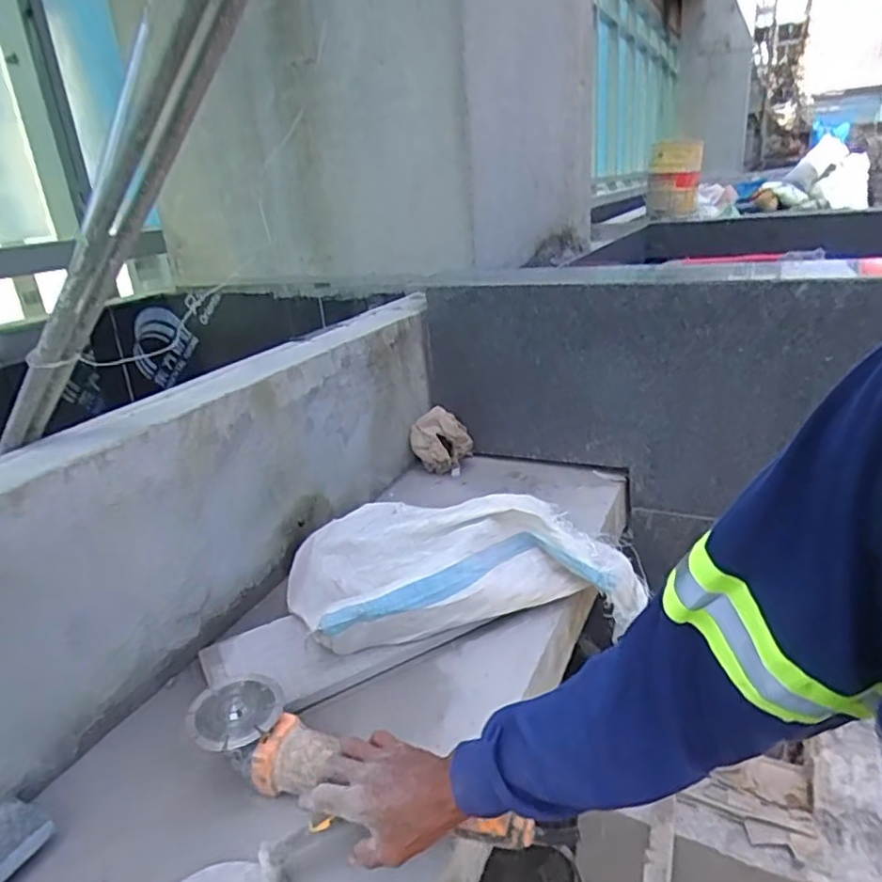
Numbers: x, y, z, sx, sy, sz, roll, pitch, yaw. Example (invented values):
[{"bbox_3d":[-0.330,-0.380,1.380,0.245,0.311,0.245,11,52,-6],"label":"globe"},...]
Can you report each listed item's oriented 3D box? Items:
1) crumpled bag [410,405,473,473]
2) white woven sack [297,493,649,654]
[{"bbox_3d":[-0.001,-0.006,1.443,0.133,0.131,0.059,-17,26,-24],"label":"crumpled bag"},{"bbox_3d":[0.050,0.190,0.971,0.563,0.138,0.236,-9,24,-8],"label":"white woven sack"}]

